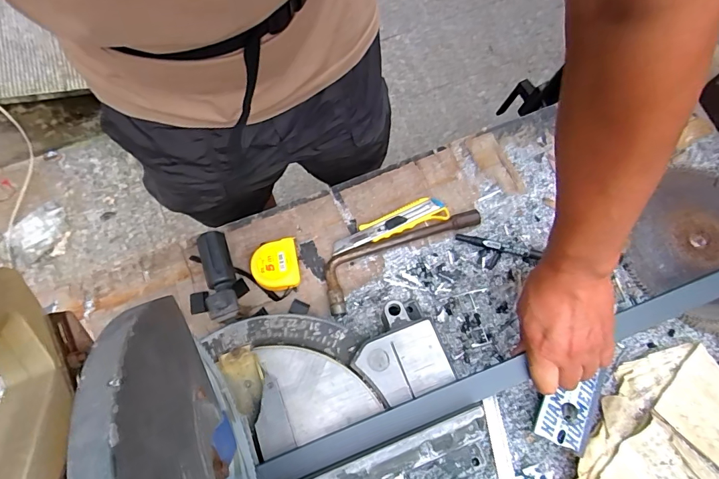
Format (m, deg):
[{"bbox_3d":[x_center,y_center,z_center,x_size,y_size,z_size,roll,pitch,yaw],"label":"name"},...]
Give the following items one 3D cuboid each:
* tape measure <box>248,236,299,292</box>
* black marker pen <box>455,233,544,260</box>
[{"bbox_3d":[-0.120,0.038,0.593,0.064,0.034,0.070,-8,70,-3],"label":"tape measure"},{"bbox_3d":[0.205,0.010,0.614,0.120,0.016,0.016,16,71,5],"label":"black marker pen"}]

